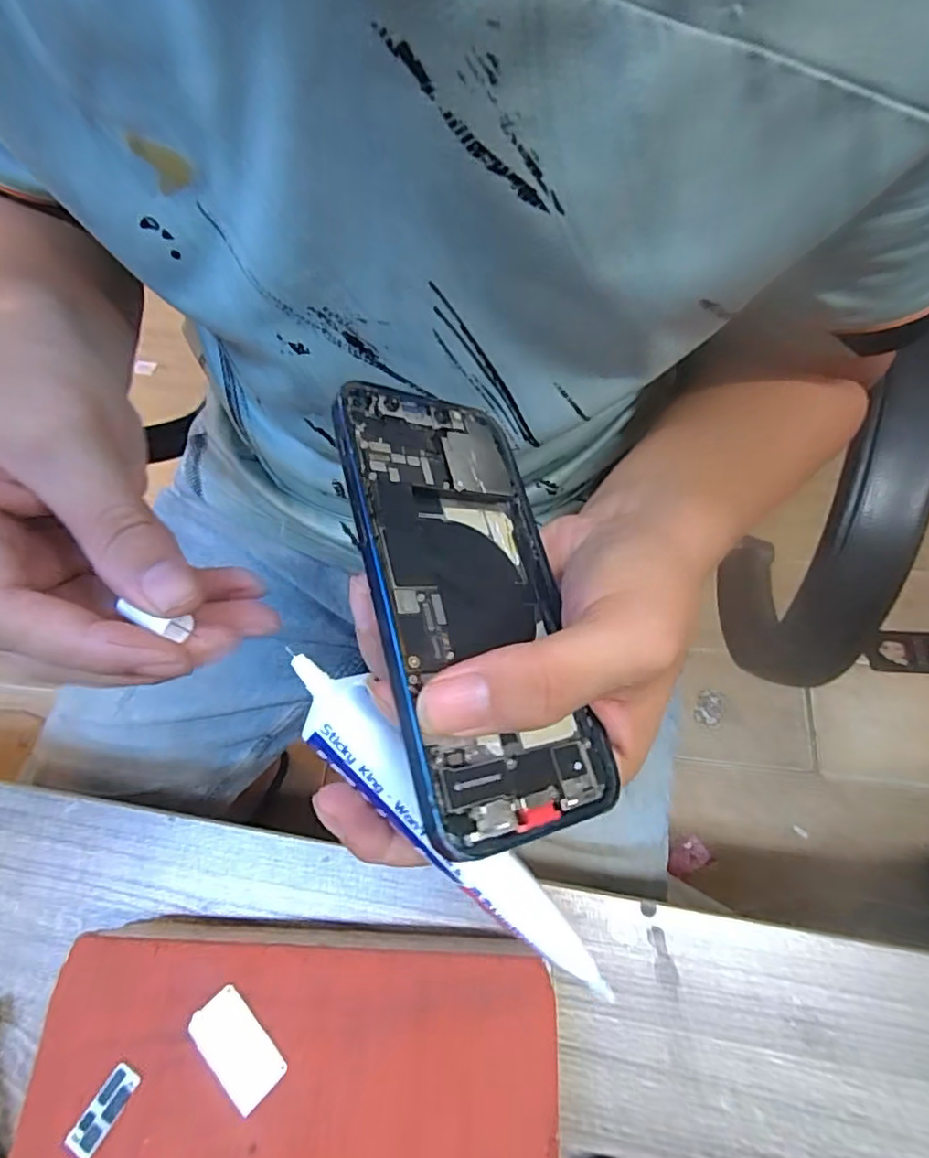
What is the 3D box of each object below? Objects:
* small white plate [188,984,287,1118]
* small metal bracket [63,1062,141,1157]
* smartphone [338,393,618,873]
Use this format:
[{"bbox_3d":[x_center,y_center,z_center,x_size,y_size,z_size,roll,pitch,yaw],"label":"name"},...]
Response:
[{"bbox_3d":[-0.070,0.144,0.184,0.016,0.004,0.031,-40,71,-16],"label":"small white plate"},{"bbox_3d":[-0.109,0.160,0.179,0.010,0.004,0.023,29,69,13],"label":"small metal bracket"},{"bbox_3d":[0.002,0.004,0.189,0.071,0.007,0.145,0,65,-42],"label":"smartphone"}]

